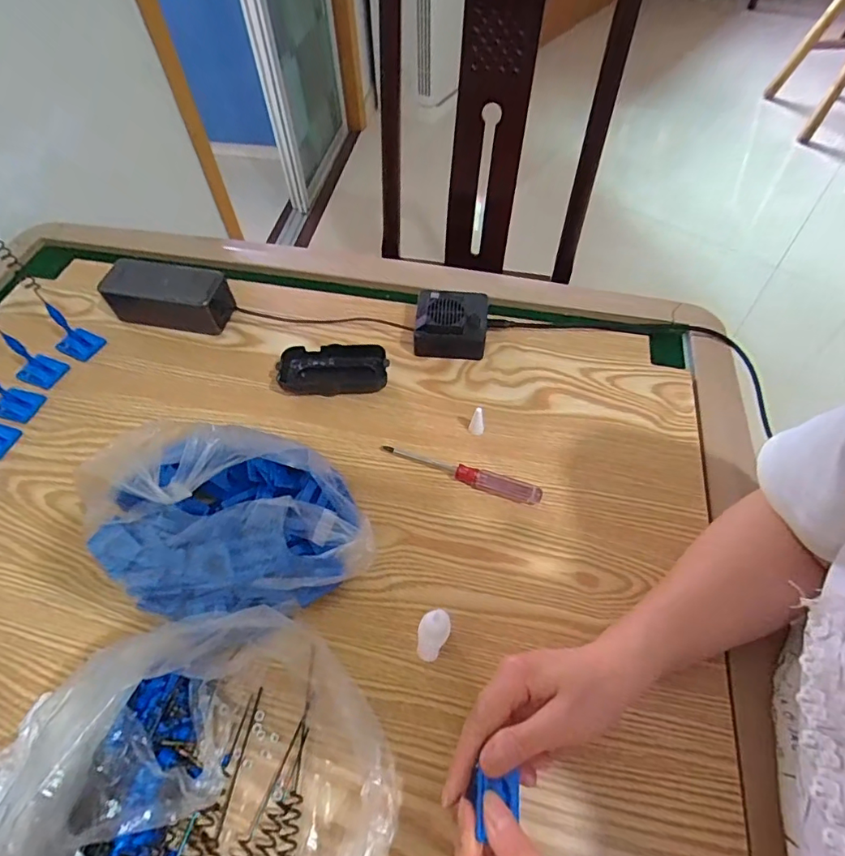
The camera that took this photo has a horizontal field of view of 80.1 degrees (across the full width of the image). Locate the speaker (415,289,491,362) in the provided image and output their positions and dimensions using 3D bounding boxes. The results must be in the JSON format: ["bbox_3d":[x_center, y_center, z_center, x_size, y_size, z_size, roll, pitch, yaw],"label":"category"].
[{"bbox_3d":[0.033,-0.122,0.548,0.077,0.048,0.082,5,57,3],"label":"speaker"}]

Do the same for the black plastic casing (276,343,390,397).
[{"bbox_3d":[-0.092,-0.062,0.526,0.110,0.024,0.051,0,57,0],"label":"black plastic casing"}]

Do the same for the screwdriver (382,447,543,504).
[{"bbox_3d":[0.037,0.039,0.463,0.146,0.018,0.020,17,59,11],"label":"screwdriver"}]

